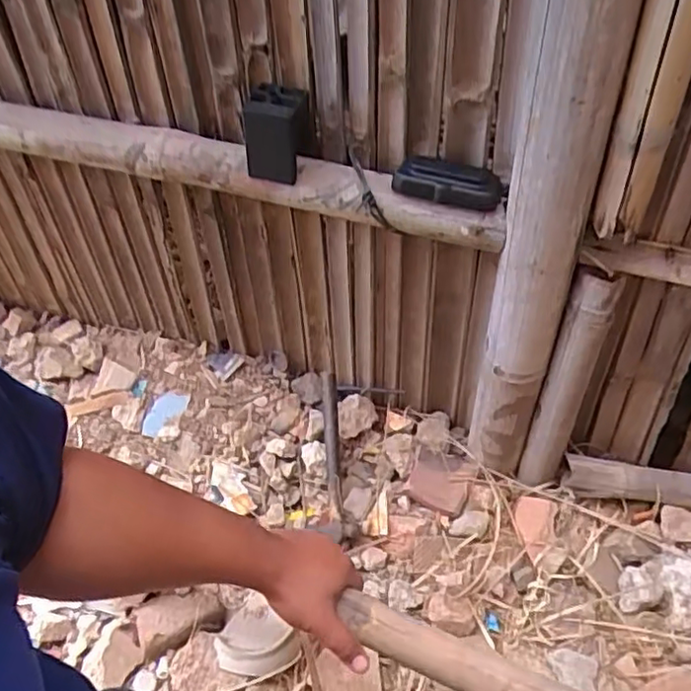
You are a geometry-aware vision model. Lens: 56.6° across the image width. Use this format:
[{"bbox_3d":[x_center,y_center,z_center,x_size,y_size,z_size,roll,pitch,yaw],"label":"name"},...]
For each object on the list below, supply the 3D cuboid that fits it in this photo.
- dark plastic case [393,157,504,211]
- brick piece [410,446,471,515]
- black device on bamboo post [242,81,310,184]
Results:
[{"bbox_3d":[0.105,-0.169,0.665,0.110,0.037,0.034,8,50,11],"label":"dark plastic case"},{"bbox_3d":[0.130,0.186,0.886,0.077,0.016,0.085,10,50,13],"label":"brick piece"},{"bbox_3d":[-0.075,-0.224,0.678,0.058,0.076,0.059,12,48,10],"label":"black device on bamboo post"}]

